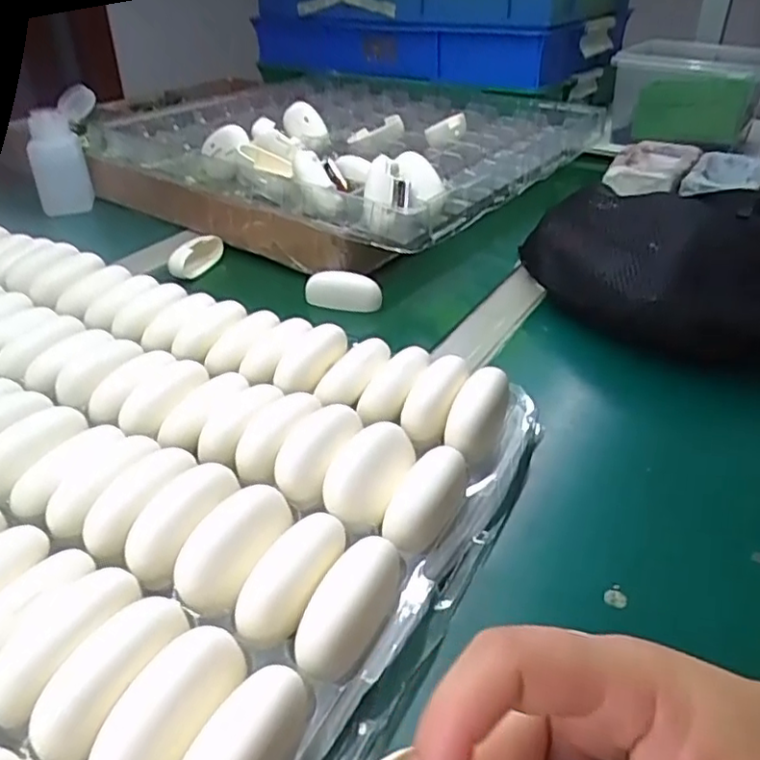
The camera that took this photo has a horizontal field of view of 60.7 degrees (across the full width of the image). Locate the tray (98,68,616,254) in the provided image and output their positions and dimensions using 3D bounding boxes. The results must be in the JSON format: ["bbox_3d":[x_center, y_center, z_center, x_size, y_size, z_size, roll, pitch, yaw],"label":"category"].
[{"bbox_3d":[-0.021,-0.297,0.773,0.445,0.056,0.439,23,39,28],"label":"tray"}]

